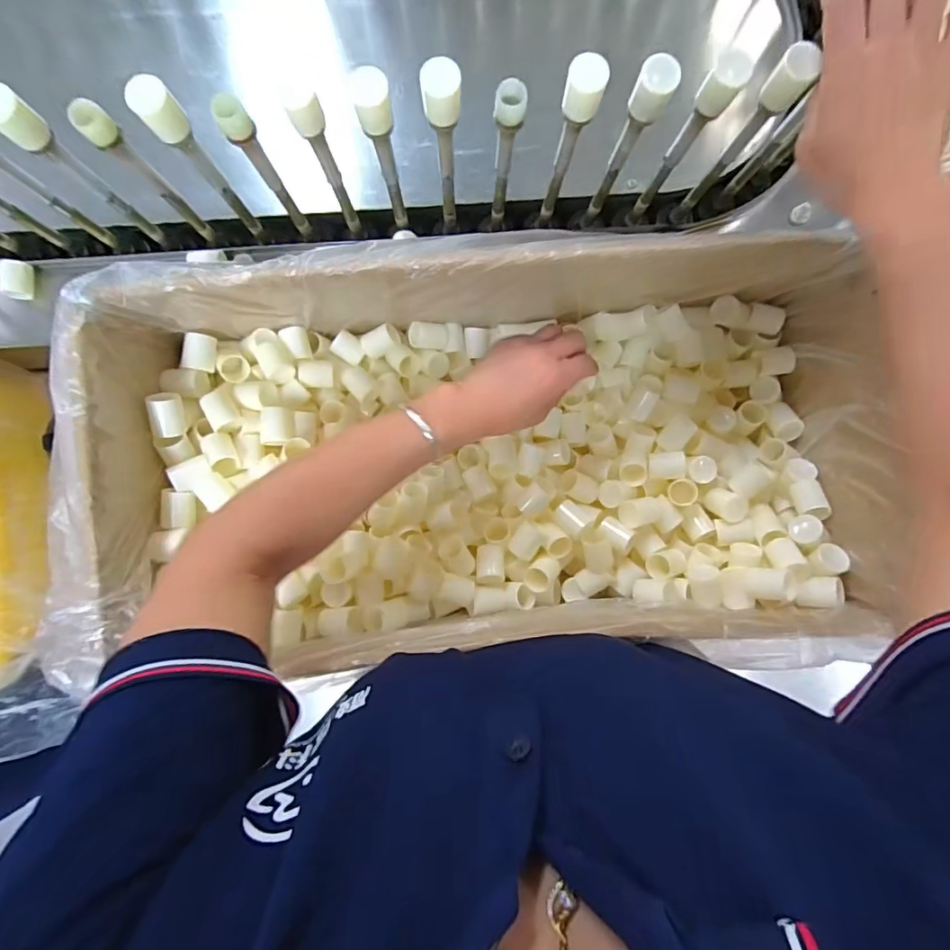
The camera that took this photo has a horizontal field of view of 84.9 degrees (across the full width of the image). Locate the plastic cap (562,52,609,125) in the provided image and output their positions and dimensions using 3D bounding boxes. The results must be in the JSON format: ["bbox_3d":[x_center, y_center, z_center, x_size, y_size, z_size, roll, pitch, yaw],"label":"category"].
[{"bbox_3d":[0.078,-0.277,0.371,0.026,0.036,0.024,0,90,0],"label":"plastic cap"}]

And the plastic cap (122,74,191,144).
[{"bbox_3d":[-0.224,-0.260,0.368,0.027,0.035,0.029,0,90,0],"label":"plastic cap"}]

